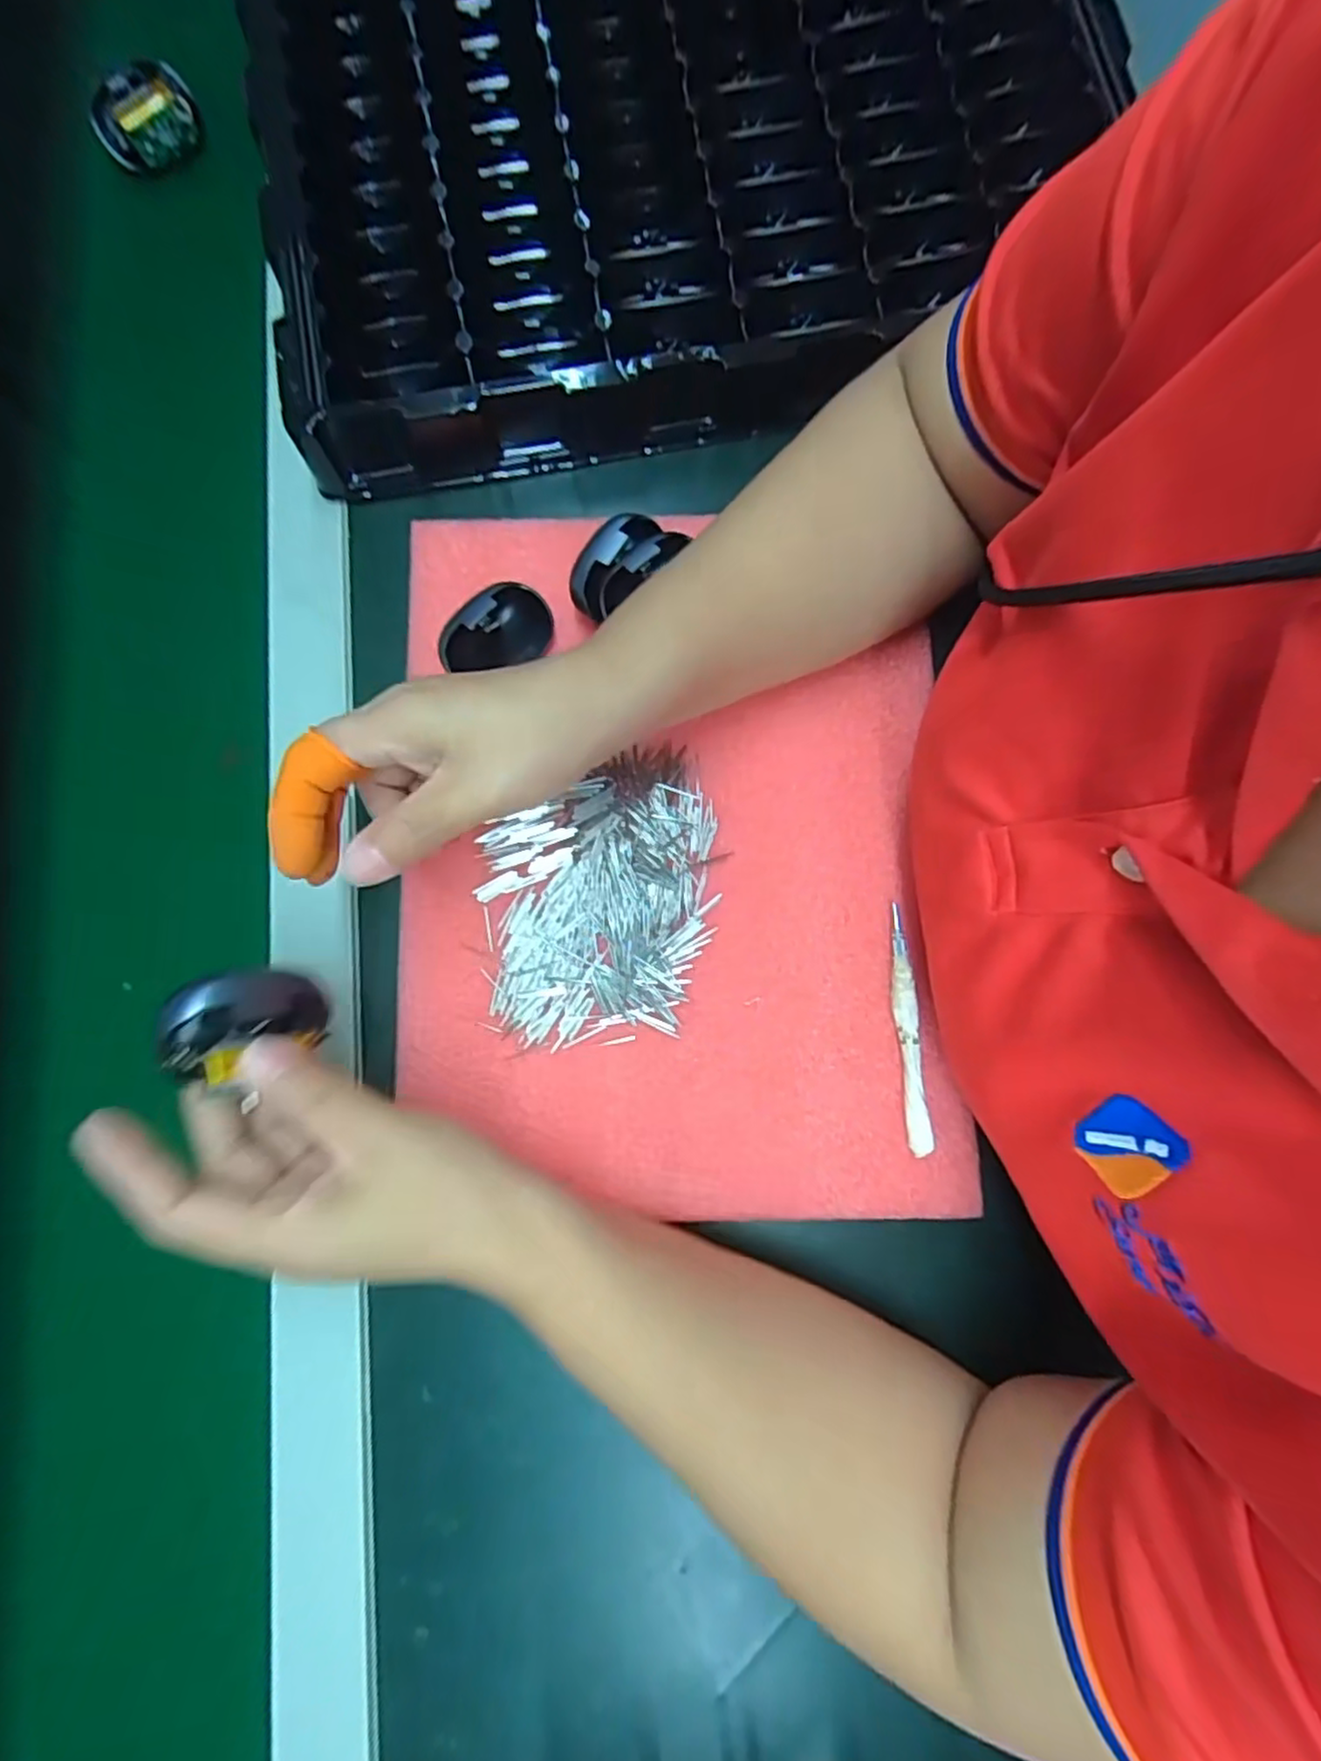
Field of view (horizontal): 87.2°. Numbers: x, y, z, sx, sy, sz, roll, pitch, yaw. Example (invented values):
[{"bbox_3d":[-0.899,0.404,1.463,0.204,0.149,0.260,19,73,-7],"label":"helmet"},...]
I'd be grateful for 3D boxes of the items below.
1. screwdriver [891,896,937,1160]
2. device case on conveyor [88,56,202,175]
[{"bbox_3d":[0.112,0.067,0.315,0.010,0.010,0.107,-4,80,-1],"label":"screwdriver"},{"bbox_3d":[-0.301,-0.446,0.405,0.056,0.030,0.038,-34,82,-4],"label":"device case on conveyor"}]

